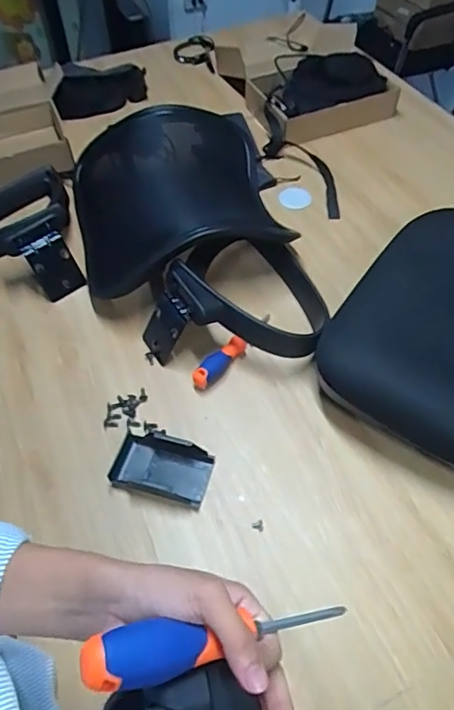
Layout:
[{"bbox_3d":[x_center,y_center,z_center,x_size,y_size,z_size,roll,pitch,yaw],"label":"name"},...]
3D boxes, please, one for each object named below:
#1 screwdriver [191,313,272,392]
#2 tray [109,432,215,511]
[{"bbox_3d":[0.008,-0.009,0.825,0.026,0.034,0.168,34,61,23],"label":"screwdriver"},{"bbox_3d":[-0.089,0.155,0.715,0.134,0.020,0.084,14,55,11],"label":"tray"}]

